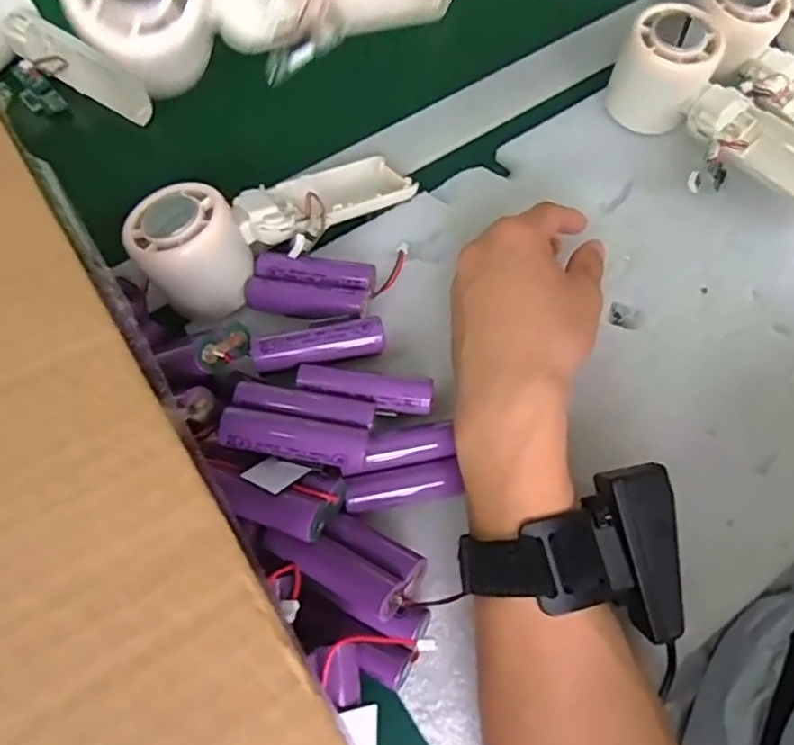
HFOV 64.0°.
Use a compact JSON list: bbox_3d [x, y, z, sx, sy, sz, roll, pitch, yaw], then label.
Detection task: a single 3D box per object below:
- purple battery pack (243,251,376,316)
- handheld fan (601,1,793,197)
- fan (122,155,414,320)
[{"bbox_3d":[-0.048,-0.044,0.350,0.068,0.021,0.035,9,65,4],"label":"purple battery pack"},{"bbox_3d":[0.207,-0.154,0.384,0.165,0.061,0.060,36,72,17],"label":"handheld fan"},{"bbox_3d":[-0.067,-0.086,0.366,0.163,0.049,0.062,-31,65,-29],"label":"fan"}]

